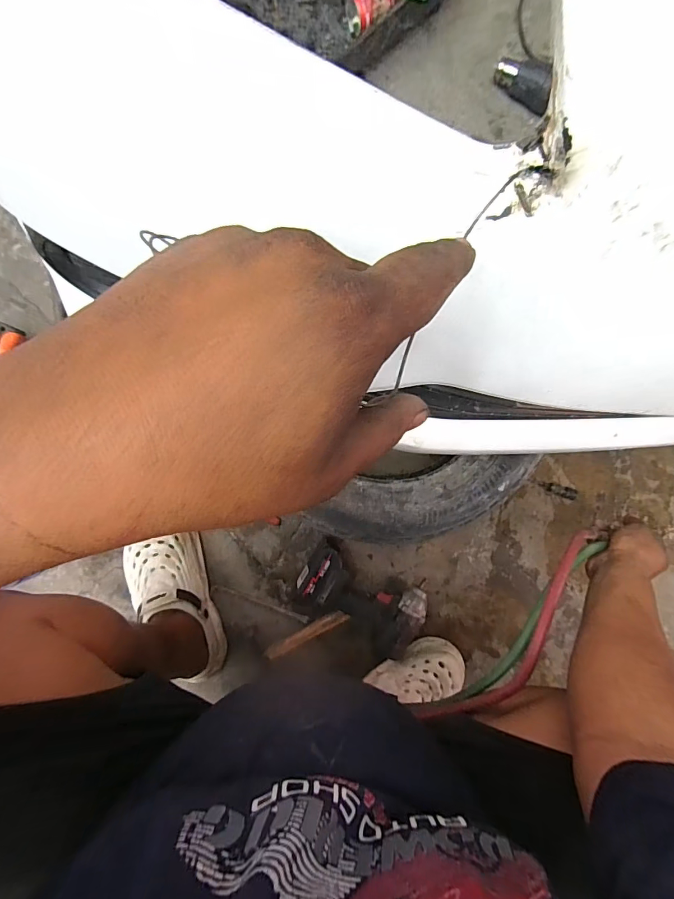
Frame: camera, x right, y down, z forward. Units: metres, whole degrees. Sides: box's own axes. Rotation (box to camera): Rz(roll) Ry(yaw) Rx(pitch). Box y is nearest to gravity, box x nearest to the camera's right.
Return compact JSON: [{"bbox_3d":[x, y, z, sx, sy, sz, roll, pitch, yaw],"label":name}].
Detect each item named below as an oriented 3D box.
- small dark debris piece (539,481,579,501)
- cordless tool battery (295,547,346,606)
[{"bbox_3d":[0.435,0.080,0.793,0.079,0.017,0.021,19,86,0],"label":"small dark debris piece"},{"bbox_3d":[-0.026,0.222,0.725,0.066,0.078,0.101,34,86,1],"label":"cordless tool battery"}]

